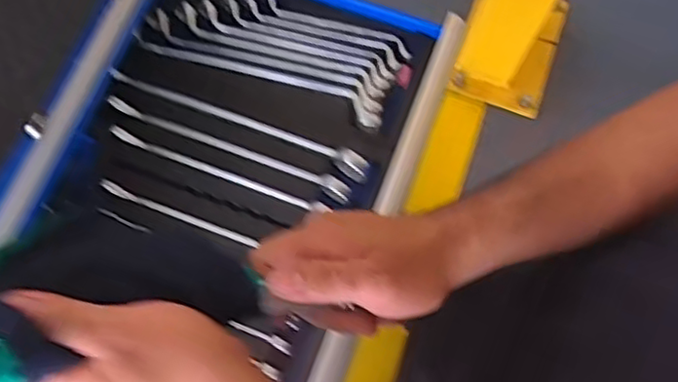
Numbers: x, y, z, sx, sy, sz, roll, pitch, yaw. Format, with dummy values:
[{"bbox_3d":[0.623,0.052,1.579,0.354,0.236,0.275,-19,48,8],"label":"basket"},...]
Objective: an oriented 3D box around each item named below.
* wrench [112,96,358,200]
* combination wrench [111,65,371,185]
[{"bbox_3d":[-0.116,-0.049,0.686,0.274,0.012,0.019,22,73,6],"label":"wrench"},{"bbox_3d":[-0.107,-0.079,0.692,0.295,0.015,0.021,22,73,6],"label":"combination wrench"}]

